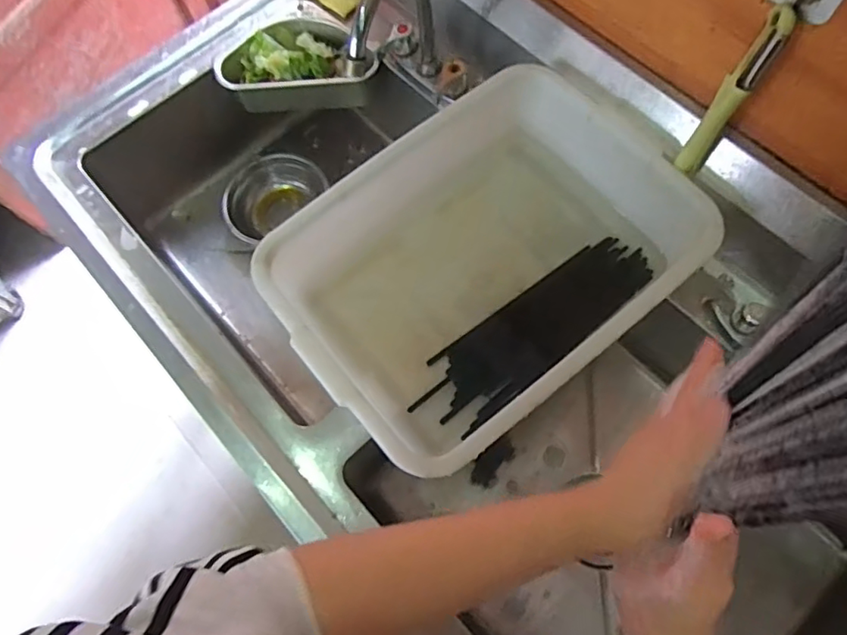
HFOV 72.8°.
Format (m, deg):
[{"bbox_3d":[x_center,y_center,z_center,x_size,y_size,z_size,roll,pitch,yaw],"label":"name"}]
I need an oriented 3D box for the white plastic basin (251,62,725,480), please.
[{"bbox_3d":[0.059,-0.054,0.615,0.411,0.108,0.304,-38,72,-10],"label":"white plastic basin"}]

